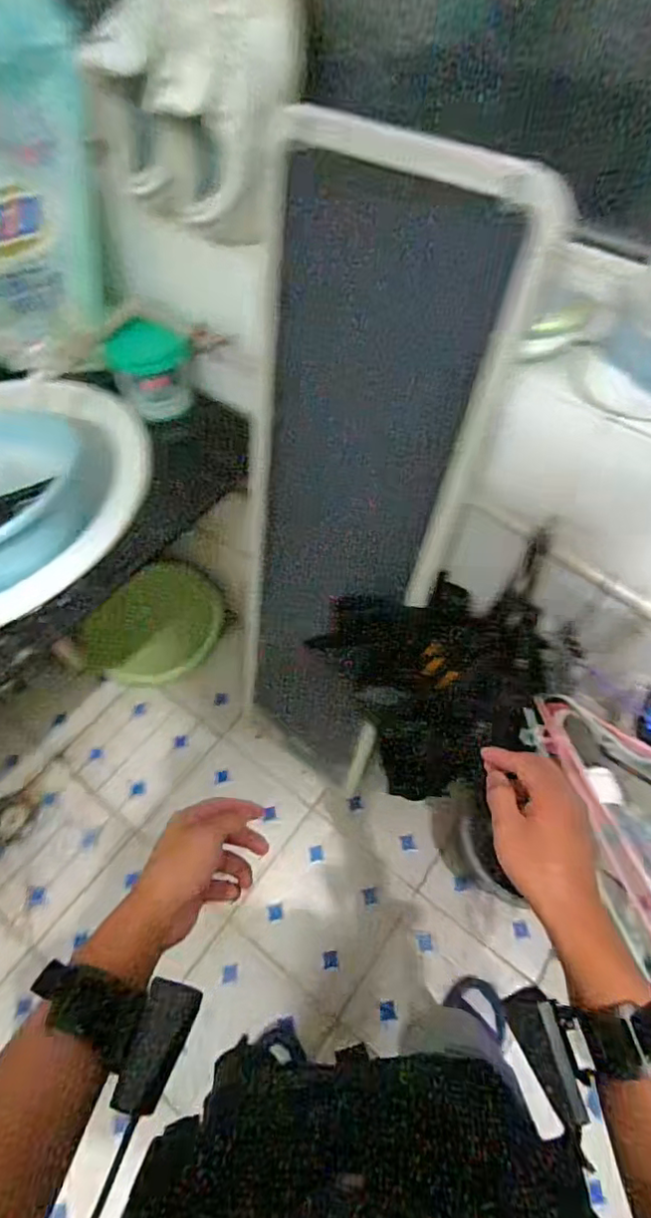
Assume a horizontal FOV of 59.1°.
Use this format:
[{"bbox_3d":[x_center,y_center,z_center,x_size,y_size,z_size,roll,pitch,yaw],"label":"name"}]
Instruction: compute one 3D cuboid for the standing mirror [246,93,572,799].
[{"bbox_3d":[0.011,-0.075,0.943,0.324,1.105,0.053,32,49,19],"label":"standing mirror"}]

